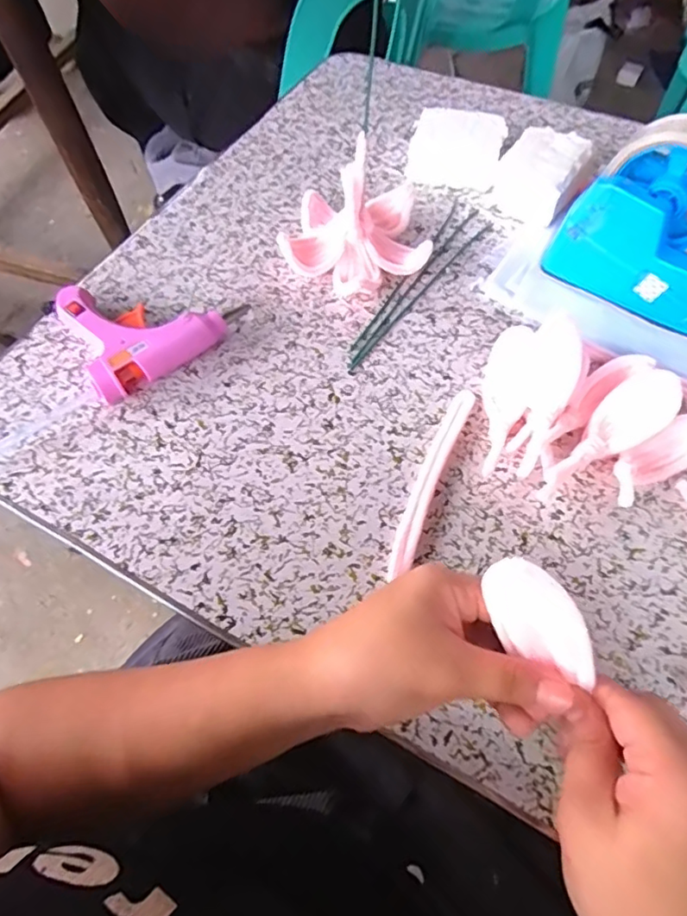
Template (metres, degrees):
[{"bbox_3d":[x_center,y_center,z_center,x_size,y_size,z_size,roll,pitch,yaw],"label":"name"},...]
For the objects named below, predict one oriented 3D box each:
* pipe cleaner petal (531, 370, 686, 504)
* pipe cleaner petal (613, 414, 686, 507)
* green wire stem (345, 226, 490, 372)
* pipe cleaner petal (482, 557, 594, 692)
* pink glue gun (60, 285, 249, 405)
[{"bbox_3d":[0.164,-0.011,0.354,0.109,0.022,0.036,-41,66,-3],"label":"pipe cleaner petal"},{"bbox_3d":[0.198,0.001,0.352,0.074,0.032,0.026,-30,64,-14],"label":"pipe cleaner petal"},{"bbox_3d":[0.065,-0.133,0.446,0.005,0.004,0.195,34,67,19],"label":"green wire stem"},{"bbox_3d":[0.080,0.065,0.231,0.062,0.034,0.013,56,33,-11],"label":"pipe cleaner petal"},{"bbox_3d":[-0.146,-0.108,0.425,0.116,0.027,0.101,-32,64,-15],"label":"pink glue gun"}]

